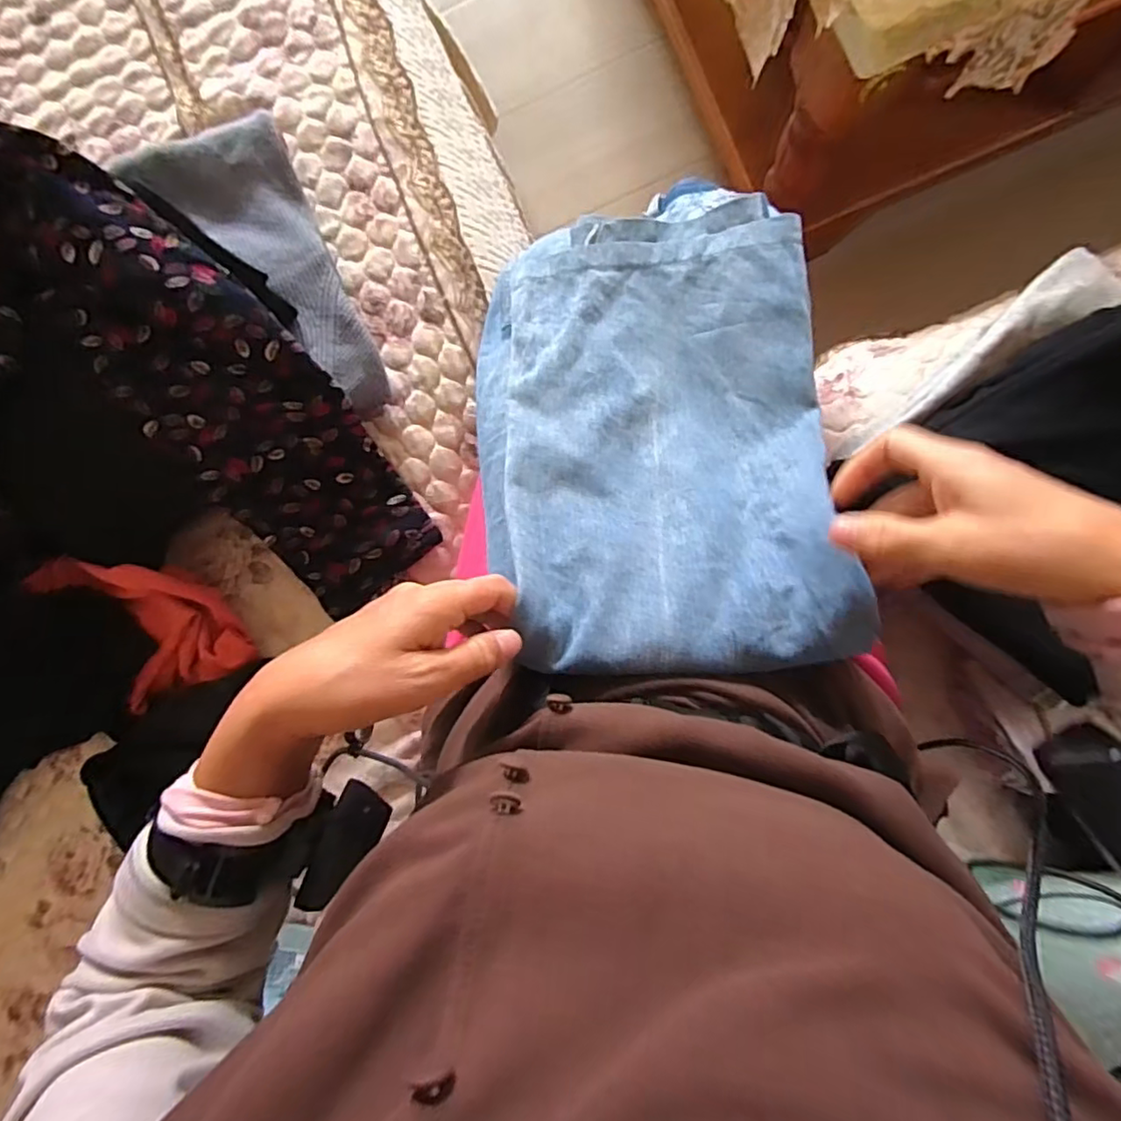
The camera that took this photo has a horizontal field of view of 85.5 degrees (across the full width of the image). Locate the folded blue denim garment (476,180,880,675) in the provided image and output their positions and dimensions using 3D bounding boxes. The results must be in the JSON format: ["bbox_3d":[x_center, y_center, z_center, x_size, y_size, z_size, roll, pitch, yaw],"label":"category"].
[{"bbox_3d":[0.058,-0.097,0.419,0.229,0.072,0.355,-3,64,1],"label":"folded blue denim garment"}]

